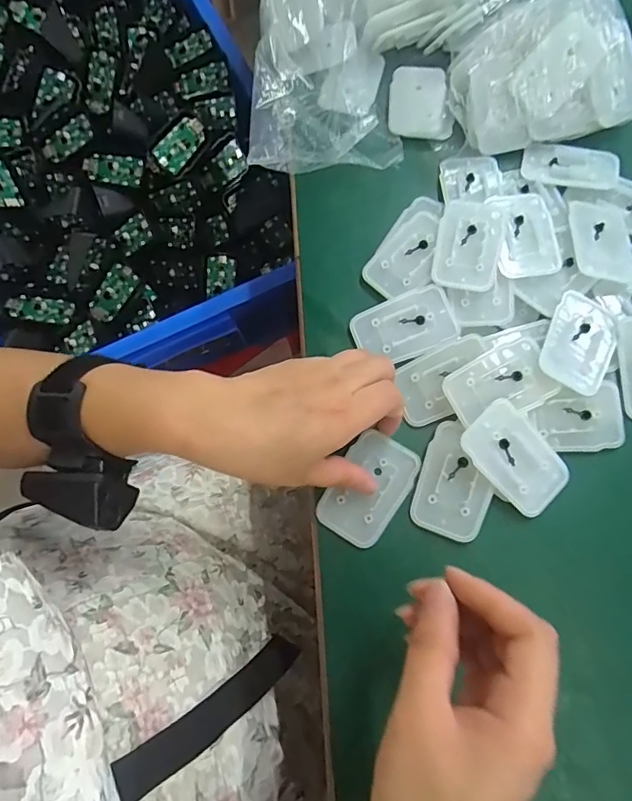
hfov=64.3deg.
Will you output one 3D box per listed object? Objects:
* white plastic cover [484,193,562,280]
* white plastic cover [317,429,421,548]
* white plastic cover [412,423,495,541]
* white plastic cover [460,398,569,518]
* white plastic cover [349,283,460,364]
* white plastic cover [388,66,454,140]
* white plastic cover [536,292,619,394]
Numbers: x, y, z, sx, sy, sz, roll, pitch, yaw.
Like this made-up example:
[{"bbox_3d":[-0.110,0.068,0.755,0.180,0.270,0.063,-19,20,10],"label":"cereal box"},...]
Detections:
[{"bbox_3d":[0.146,-0.117,0.351,0.045,0.010,0.066,-3,72,-2],"label":"white plastic cover"},{"bbox_3d":[0.034,0.056,0.322,0.044,0.007,0.070,31,74,9],"label":"white plastic cover"},{"bbox_3d":[0.088,0.050,0.315,0.044,0.004,0.068,16,83,15],"label":"white plastic cover"},{"bbox_3d":[0.123,0.036,0.310,0.042,0.004,0.067,-42,93,-6],"label":"white plastic cover"},{"bbox_3d":[0.061,-0.051,0.346,0.068,0.004,0.043,-23,78,5],"label":"white plastic cover"},{"bbox_3d":[0.086,-0.245,0.407,0.051,0.008,0.063,6,72,1],"label":"white plastic cover"},{"bbox_3d":[0.172,-0.039,0.327,0.043,0.007,0.065,25,73,7],"label":"white plastic cover"}]

